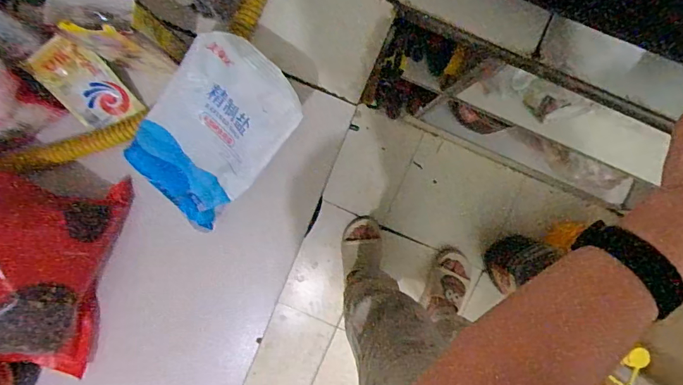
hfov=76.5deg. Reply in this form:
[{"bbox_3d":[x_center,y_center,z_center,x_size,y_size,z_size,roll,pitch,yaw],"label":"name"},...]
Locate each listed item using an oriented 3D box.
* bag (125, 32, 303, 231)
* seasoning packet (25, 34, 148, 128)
[{"bbox_3d":[-0.112,-0.056,0.370,0.112,0.026,0.147,44,109,6],"label":"bag"},{"bbox_3d":[-0.234,-0.096,0.399,0.058,0.012,0.087,-37,115,9],"label":"seasoning packet"}]

